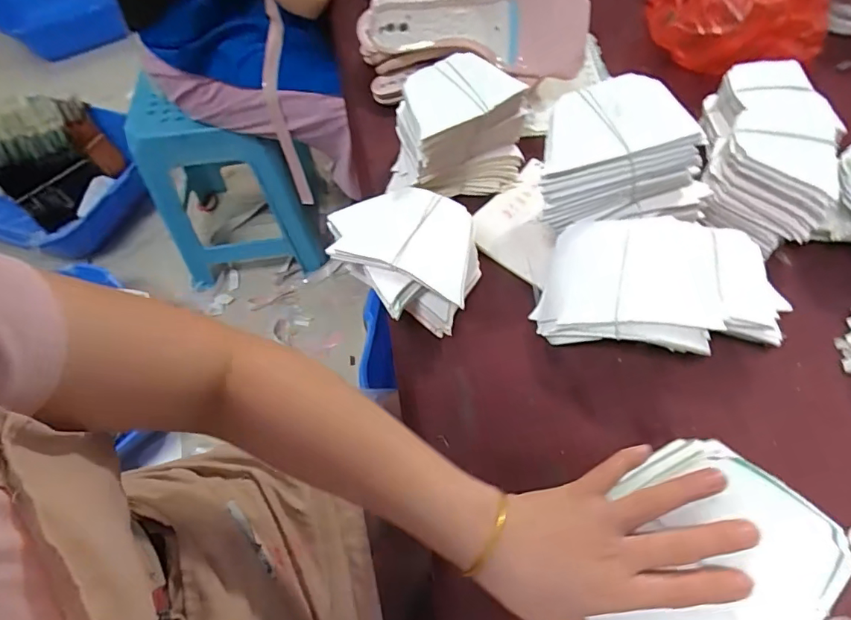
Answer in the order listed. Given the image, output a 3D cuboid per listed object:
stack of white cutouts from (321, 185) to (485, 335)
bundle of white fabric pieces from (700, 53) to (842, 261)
[{"bbox_3d":[-0.024,-0.047,0.480,0.145,0.075,0.124,3,58,4],"label":"stack of white cutouts"},{"bbox_3d":[0.358,-0.176,0.528,0.110,0.066,0.234,16,60,12],"label":"bundle of white fabric pieces"}]

